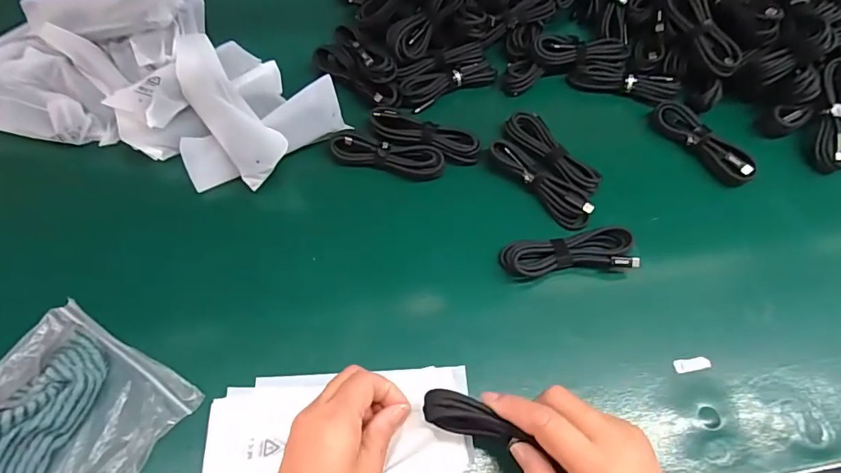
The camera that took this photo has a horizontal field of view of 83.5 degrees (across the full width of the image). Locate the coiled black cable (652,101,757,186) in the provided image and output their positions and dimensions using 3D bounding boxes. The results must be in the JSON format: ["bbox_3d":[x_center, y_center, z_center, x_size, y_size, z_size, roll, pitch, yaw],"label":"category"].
[{"bbox_3d":[0.282,-0.095,0.472,0.026,0.027,0.109,-32,67,-17],"label":"coiled black cable"}]

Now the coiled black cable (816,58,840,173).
[{"bbox_3d":[0.411,-0.119,0.463,0.029,0.015,0.110,9,86,3],"label":"coiled black cable"}]

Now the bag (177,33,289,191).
[{"bbox_3d":[-0.182,-0.122,0.435,0.045,0.041,0.153,-34,68,-18],"label":"bag"}]

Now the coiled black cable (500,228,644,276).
[{"bbox_3d":[0.129,0.016,0.410,0.114,0.021,0.035,-3,62,-4],"label":"coiled black cable"}]

